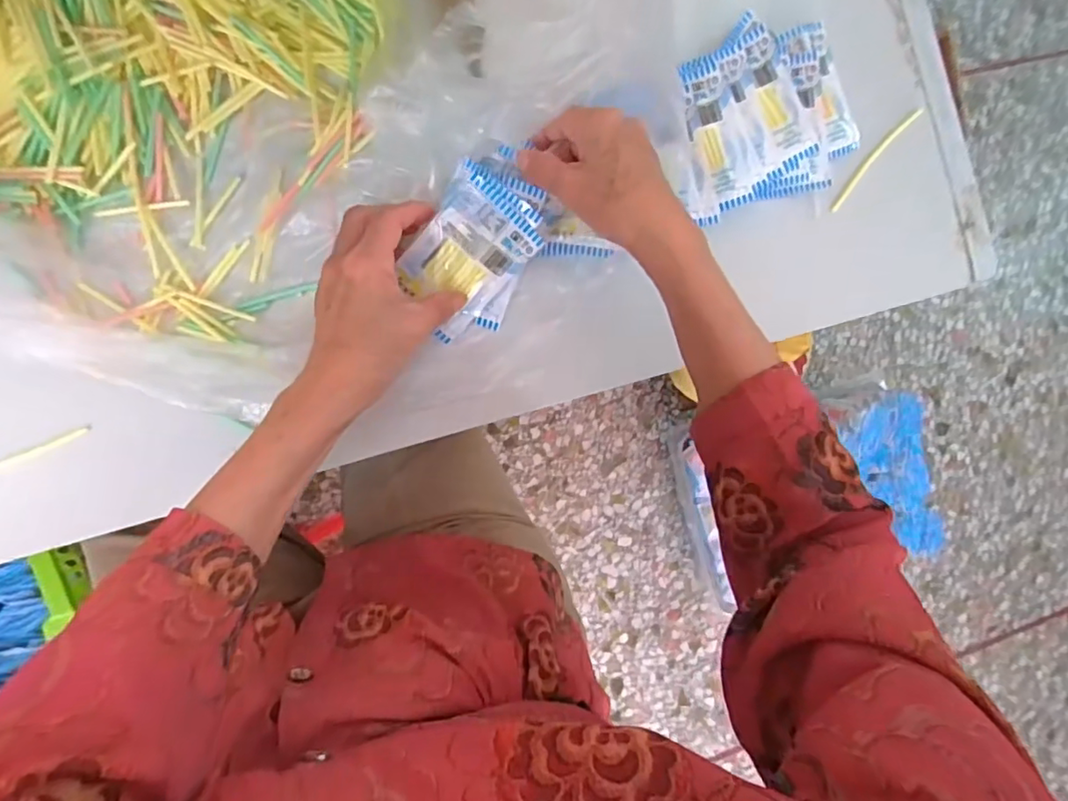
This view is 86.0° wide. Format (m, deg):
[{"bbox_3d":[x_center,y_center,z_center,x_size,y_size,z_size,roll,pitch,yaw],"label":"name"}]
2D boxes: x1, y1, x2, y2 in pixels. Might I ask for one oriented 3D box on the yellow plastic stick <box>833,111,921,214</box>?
[{"bbox_3d":[0.287,-0.205,0.484,0.010,0.006,0.122,42,82,-6],"label":"yellow plastic stick"}]

